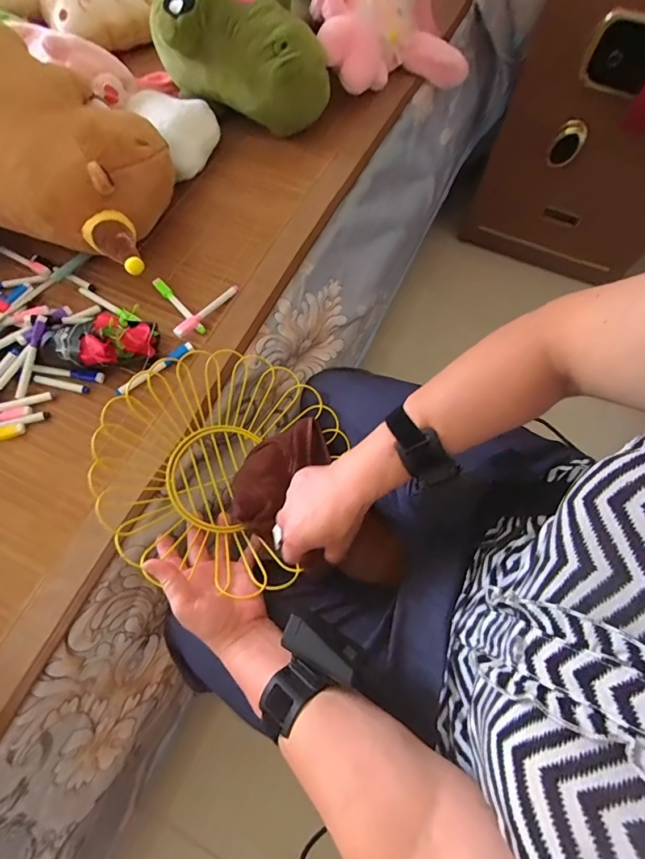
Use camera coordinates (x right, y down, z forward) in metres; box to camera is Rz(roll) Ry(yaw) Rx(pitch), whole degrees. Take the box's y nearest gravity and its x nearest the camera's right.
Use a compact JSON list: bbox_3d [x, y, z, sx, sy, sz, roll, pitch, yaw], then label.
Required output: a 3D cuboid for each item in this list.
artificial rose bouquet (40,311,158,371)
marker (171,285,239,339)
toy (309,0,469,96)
[{"bbox_3d":[-0.289,-0.112,0.560,0.142,0.050,0.081,-2,68,-2],"label":"artificial rose bouquet"},{"bbox_3d":[-0.157,-0.160,0.595,0.016,0.019,0.106,40,73,14],"label":"marker"},{"bbox_3d":[0.123,-0.671,0.733,0.274,0.118,0.141,5,68,1],"label":"toy"}]

